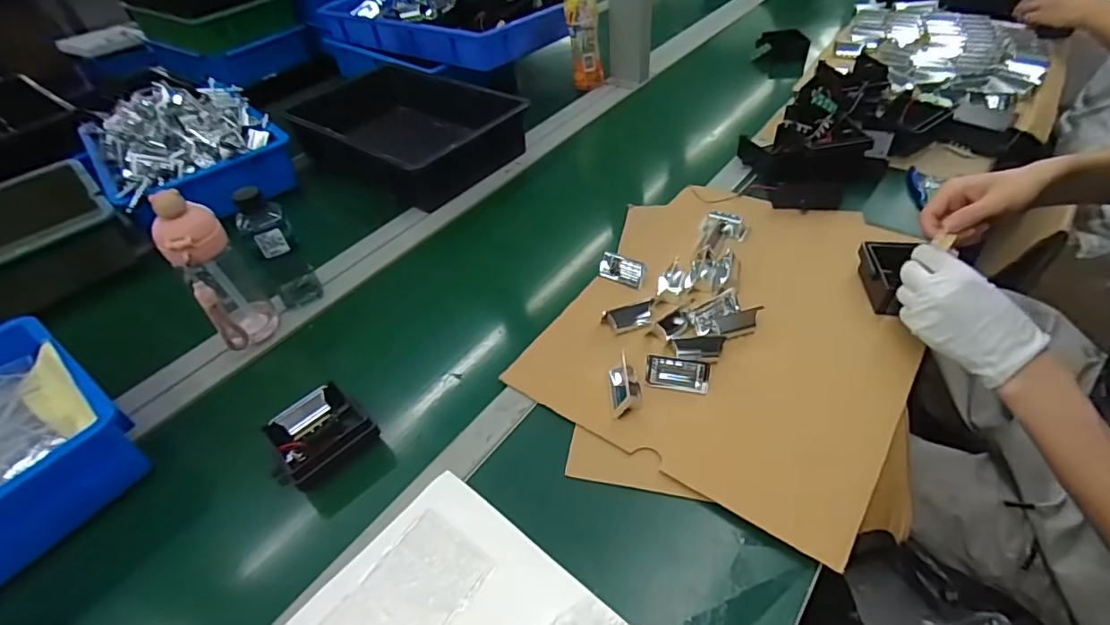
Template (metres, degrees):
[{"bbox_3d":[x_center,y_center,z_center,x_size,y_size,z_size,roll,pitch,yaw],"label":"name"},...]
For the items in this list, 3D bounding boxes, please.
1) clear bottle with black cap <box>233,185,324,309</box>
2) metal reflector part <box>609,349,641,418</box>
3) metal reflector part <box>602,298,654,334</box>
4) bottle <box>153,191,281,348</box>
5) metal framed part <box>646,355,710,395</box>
[{"bbox_3d":[-0.356,-0.080,0.671,0.057,0.155,0.058,-29,49,-21],"label":"clear bottle with black cap"},{"bbox_3d":[0.072,0.071,0.554,0.031,0.025,0.072,-5,45,2],"label":"metal reflector part"},{"bbox_3d":[0.089,0.003,0.623,0.063,0.018,0.035,-16,45,-10],"label":"metal reflector part"},{"bbox_3d":[-0.384,-0.041,0.598,0.068,0.190,0.060,-34,51,-25],"label":"bottle"},{"bbox_3d":[0.128,0.064,0.554,0.063,0.022,0.030,5,46,11],"label":"metal framed part"}]

